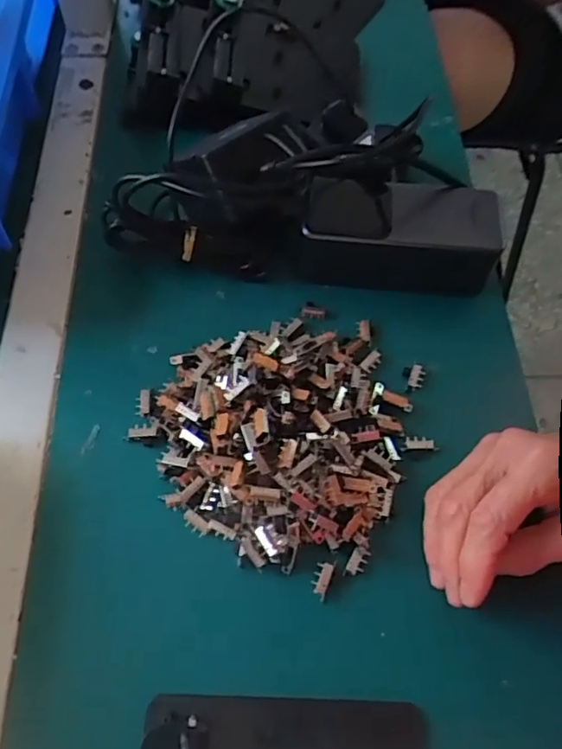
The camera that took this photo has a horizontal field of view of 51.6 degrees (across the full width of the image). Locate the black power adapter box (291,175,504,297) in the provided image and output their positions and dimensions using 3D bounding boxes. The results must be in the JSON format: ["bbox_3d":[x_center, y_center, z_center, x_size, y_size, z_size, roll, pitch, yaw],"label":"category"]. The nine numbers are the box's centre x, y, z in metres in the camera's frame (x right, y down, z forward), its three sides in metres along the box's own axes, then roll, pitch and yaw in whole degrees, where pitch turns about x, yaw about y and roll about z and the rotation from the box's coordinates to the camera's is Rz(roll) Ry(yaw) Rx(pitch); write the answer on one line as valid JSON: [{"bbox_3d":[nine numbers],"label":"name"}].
[{"bbox_3d":[0.075,-0.090,0.386,0.124,0.048,0.060,6,63,1],"label":"black power adapter box"}]

